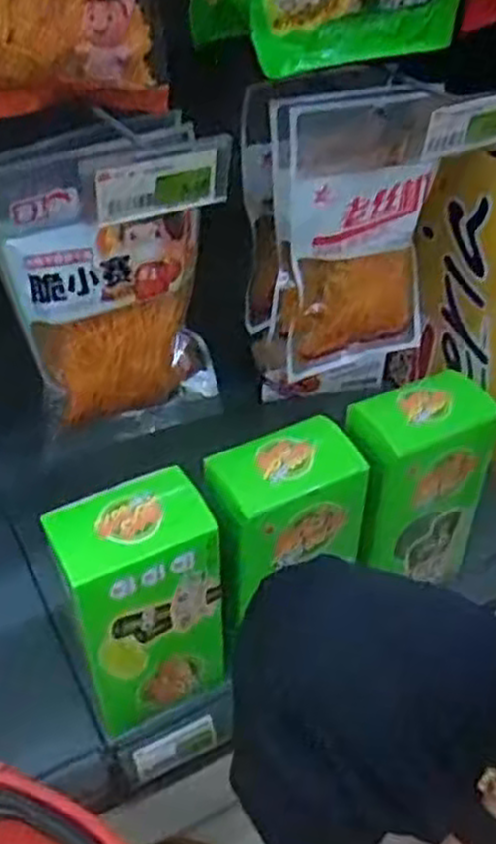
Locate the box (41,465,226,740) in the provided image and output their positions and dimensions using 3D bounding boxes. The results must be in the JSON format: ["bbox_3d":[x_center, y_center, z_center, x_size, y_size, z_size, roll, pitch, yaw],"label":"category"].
[{"bbox_3d":[-0.090,0.157,0.669,0.120,0.221,0.081,-17,45,-18],"label":"box"}]

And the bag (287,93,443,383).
[{"bbox_3d":[0.106,-0.167,0.724,0.140,0.251,0.042,-13,44,-15],"label":"bag"}]

